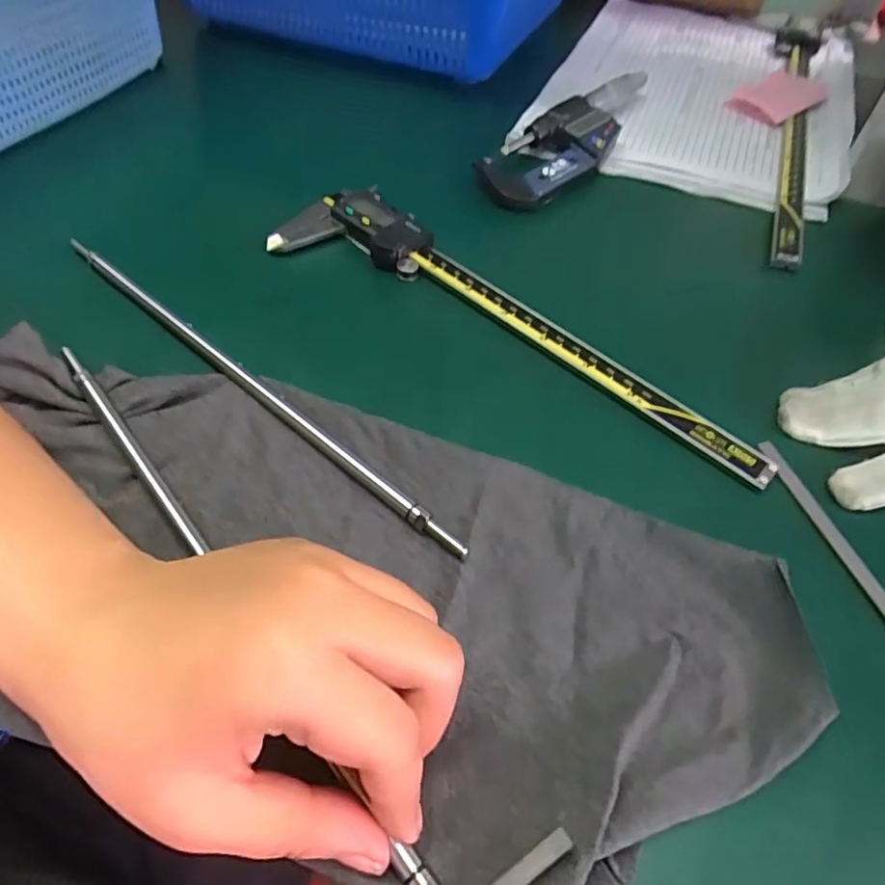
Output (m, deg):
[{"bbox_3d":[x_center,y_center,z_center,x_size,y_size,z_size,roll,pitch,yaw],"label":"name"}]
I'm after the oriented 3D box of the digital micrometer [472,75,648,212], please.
[{"bbox_3d":[0.091,-0.207,0.409,0.054,0.024,0.178,38,61,23],"label":"digital micrometer"}]

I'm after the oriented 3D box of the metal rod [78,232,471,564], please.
[{"bbox_3d":[-0.092,-0.029,0.276,0.261,0.008,0.008,35,60,21],"label":"metal rod"}]

